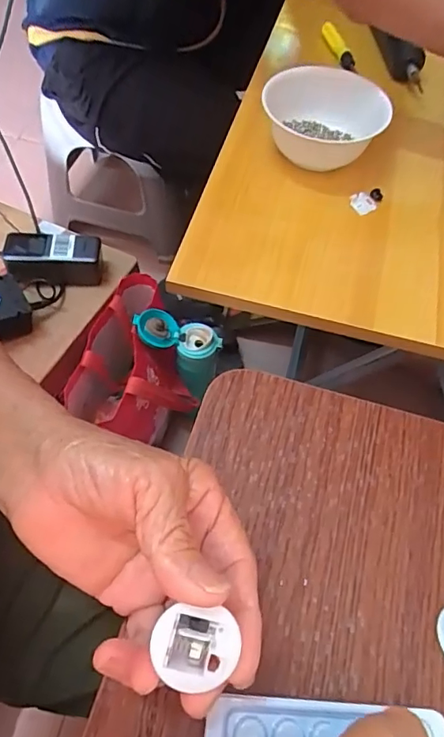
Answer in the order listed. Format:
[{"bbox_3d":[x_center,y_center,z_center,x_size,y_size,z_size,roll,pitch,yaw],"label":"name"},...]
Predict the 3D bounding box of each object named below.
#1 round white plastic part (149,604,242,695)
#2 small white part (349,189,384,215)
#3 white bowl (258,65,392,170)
[{"bbox_3d":[-0.010,0.104,0.190,0.028,0.010,0.028,1,86,-8],"label":"round white plastic part"},{"bbox_3d":[0.134,-0.153,0.462,0.032,0.017,0.015,-17,60,-12],"label":"small white part"},{"bbox_3d":[0.093,-0.235,0.483,0.113,0.048,0.113,1,58,-2],"label":"white bowl"}]

